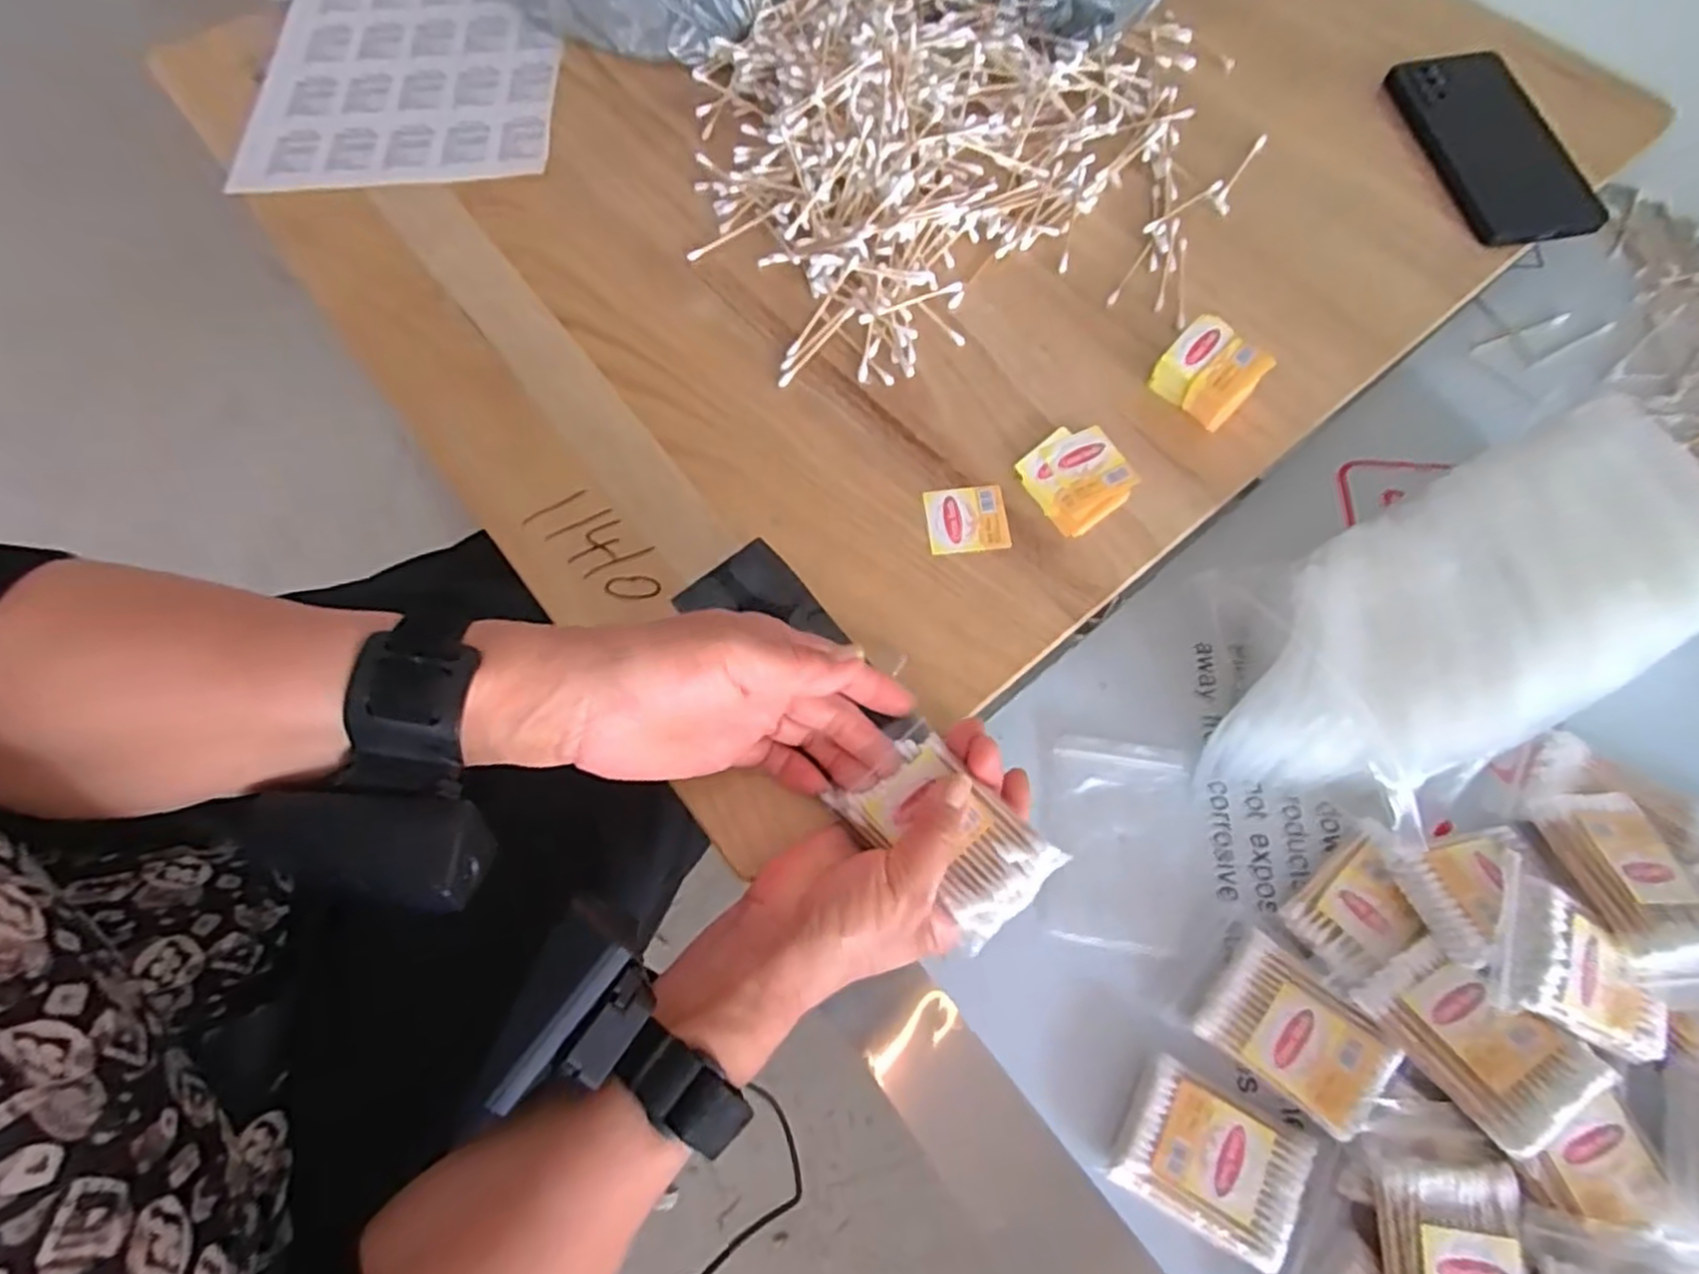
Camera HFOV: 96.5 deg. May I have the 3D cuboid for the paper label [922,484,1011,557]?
[{"bbox_3d":[0.064,-0.064,0.409,0.043,0.004,0.039,-6,68,0],"label":"paper label"}]

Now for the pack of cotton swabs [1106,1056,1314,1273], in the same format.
[{"bbox_3d":[0.160,0.232,0.339,0.074,0.017,0.054,26,71,12],"label":"pack of cotton swabs"}]

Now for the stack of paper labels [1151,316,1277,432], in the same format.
[{"bbox_3d":[0.200,-0.145,0.424,0.047,0.033,0.042,42,77,15],"label":"stack of paper labels"}]

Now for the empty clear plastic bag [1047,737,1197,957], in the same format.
[{"bbox_3d":[0.144,0.108,0.398,0.072,0.004,0.103,5,68,5],"label":"empty clear plastic bag"}]

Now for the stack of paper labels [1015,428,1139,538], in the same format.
[{"bbox_3d":[0.125,-0.088,0.415,0.056,0.006,0.054,-36,71,-12],"label":"stack of paper labels"}]

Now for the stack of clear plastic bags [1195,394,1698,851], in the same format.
[{"bbox_3d":[0.310,-0.006,0.394,0.290,0.078,0.137,-27,69,-8],"label":"stack of clear plastic bags"}]

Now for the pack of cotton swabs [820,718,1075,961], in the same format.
[{"bbox_3d":[0.042,0.085,0.333,0.056,0.015,0.089,-42,74,-12],"label":"pack of cotton swabs"}]

